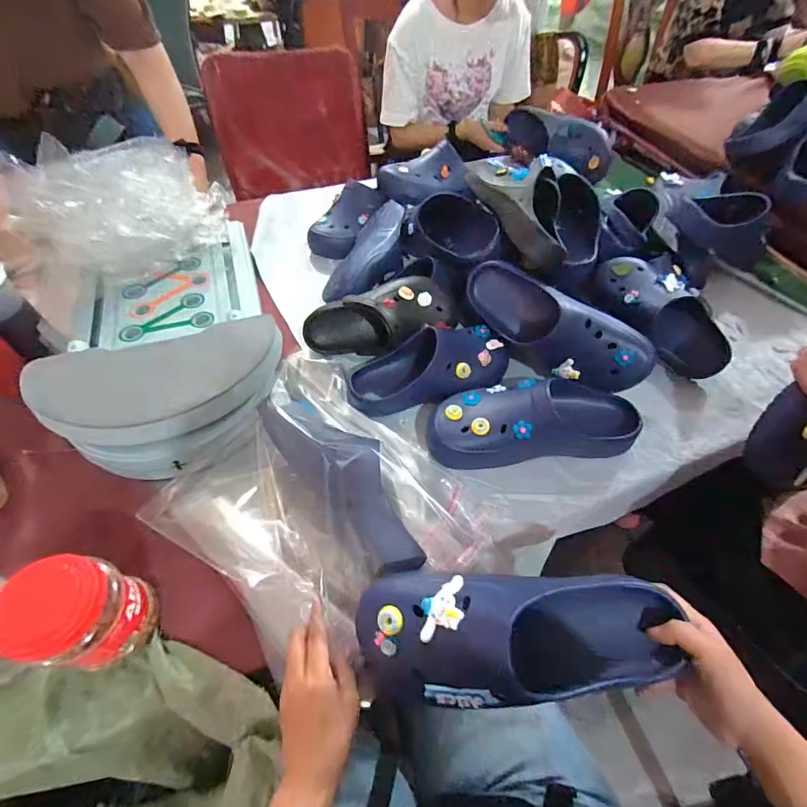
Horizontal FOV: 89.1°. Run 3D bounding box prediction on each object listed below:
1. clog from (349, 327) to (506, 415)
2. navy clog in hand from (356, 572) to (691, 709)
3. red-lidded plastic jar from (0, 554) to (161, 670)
[{"bbox_3d":[0.043,-0.065,0.650,0.264,0.083,0.107,-14,56,-11],"label":"clog"},{"bbox_3d":[0.097,0.228,0.406,0.292,0.117,0.116,2,55,-4],"label":"navy clog in hand"},{"bbox_3d":[-0.325,0.219,0.426,0.083,0.142,0.089,7,55,4],"label":"red-lidded plastic jar"}]

